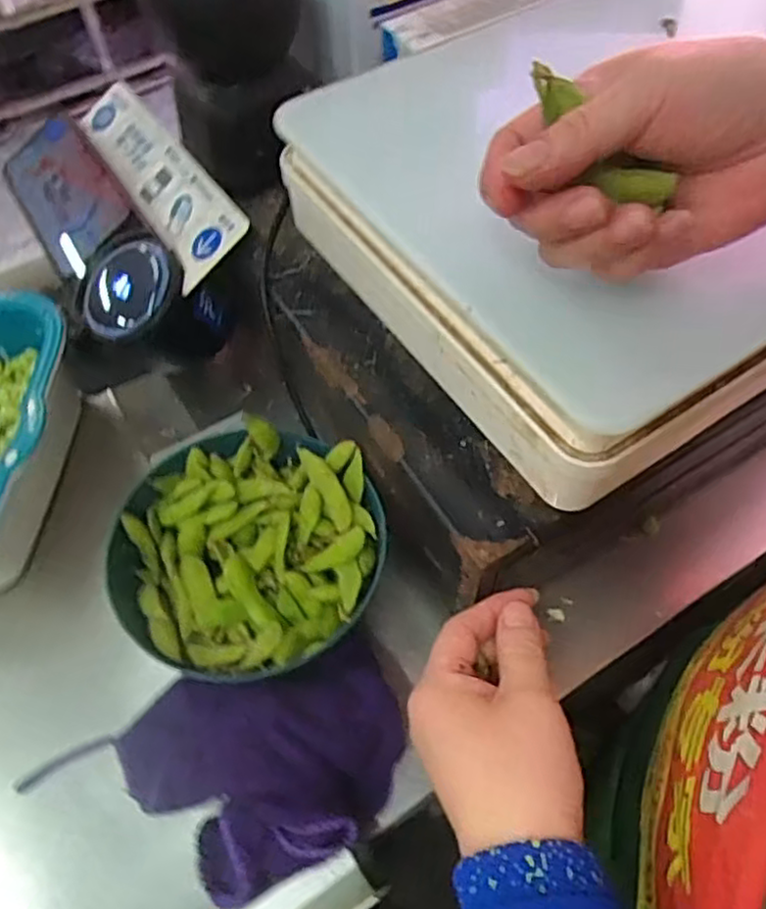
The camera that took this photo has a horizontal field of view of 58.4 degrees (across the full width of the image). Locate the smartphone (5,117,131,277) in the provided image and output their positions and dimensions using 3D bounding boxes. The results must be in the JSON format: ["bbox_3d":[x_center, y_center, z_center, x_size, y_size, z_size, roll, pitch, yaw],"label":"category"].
[{"bbox_3d":[-0.239,-0.199,0.514,0.074,0.010,0.157,-41,62,9],"label":"smartphone"}]

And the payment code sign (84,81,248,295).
[{"bbox_3d":[-0.163,-0.206,0.496,0.059,0.008,0.224,-40,61,9],"label":"payment code sign"}]

